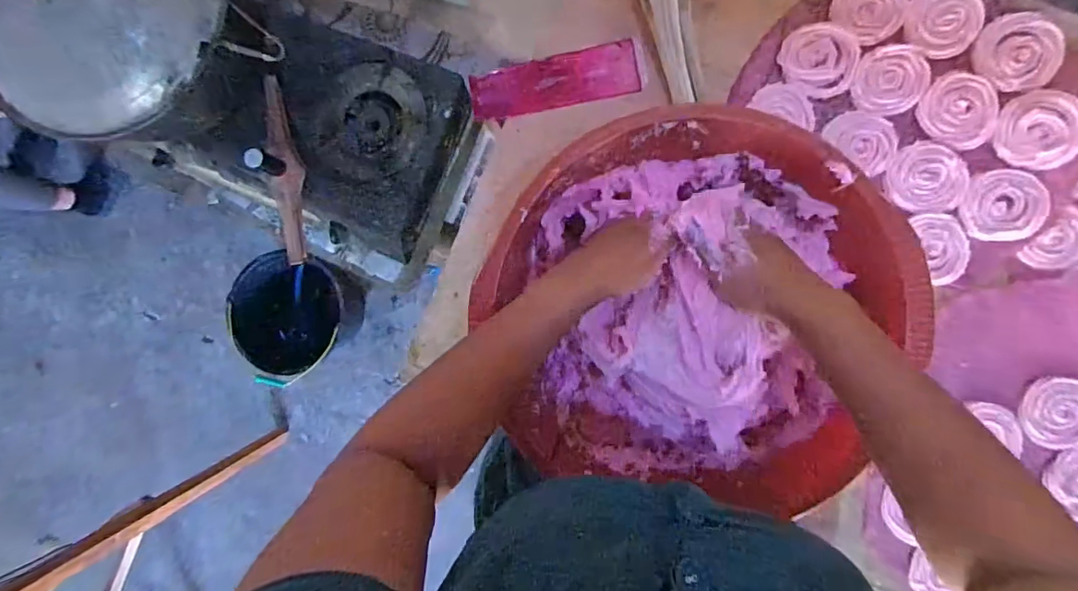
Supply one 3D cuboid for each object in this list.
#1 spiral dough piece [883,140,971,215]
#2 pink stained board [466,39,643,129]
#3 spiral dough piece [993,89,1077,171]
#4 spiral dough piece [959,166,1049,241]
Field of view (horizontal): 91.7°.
[{"bbox_3d":[0.416,-0.126,0.559,0.080,0.005,0.074,0,90,7],"label":"spiral dough piece"},{"bbox_3d":[0.017,-0.243,0.600,0.189,0.008,0.063,-13,88,7],"label":"pink stained board"},{"bbox_3d":[0.524,-0.173,0.545,0.073,0.008,0.080,13,95,27],"label":"spiral dough piece"},{"bbox_3d":[0.489,-0.094,0.552,0.078,0.020,0.072,0,90,7],"label":"spiral dough piece"}]

